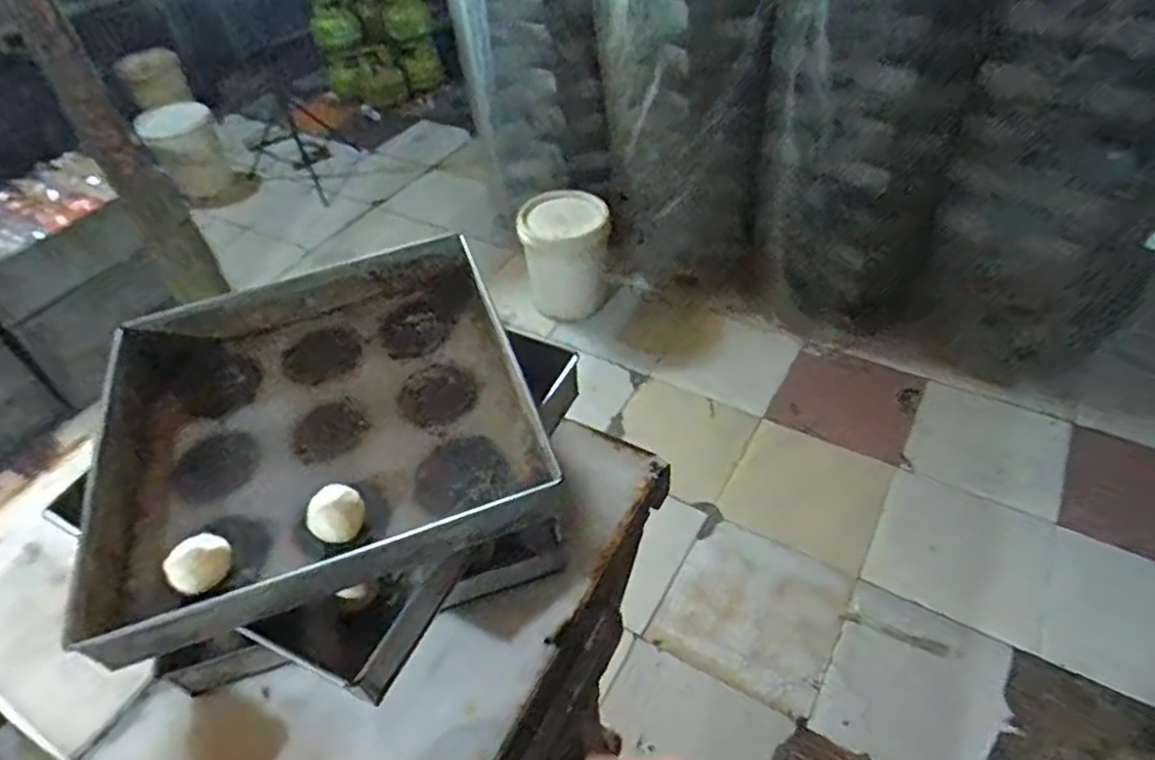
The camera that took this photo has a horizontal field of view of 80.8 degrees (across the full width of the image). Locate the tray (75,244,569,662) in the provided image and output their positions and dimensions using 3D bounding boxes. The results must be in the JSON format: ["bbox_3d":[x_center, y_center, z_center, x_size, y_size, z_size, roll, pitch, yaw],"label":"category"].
[{"bbox_3d":[-0.265,0.024,0.724,0.425,0.072,0.442,-16,47,-11],"label":"tray"}]

